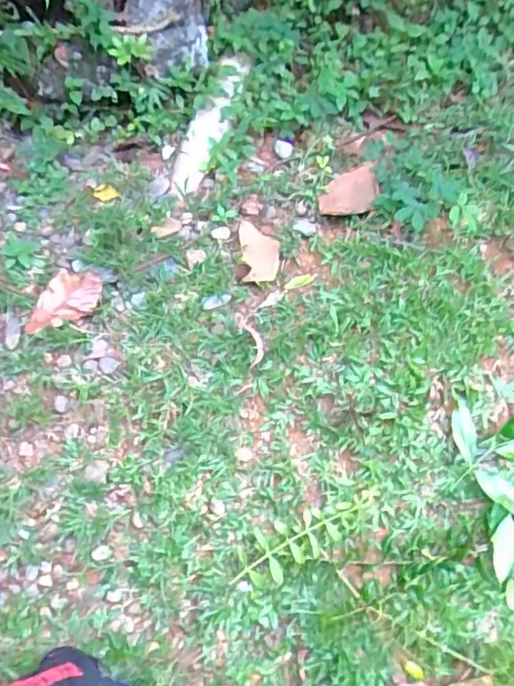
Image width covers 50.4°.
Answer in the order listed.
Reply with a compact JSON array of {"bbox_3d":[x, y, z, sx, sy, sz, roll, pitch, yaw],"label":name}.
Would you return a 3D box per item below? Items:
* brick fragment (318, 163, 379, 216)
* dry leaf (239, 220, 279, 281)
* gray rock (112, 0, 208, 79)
[{"bbox_3d":[0.183,-0.306,1.106,0.125,0.021,0.105,-10,62,-2],"label":"brick fragment"},{"bbox_3d":[0.005,-0.179,1.055,0.073,0.021,0.136,-5,62,1],"label":"dry leaf"},{"bbox_3d":[-0.202,-0.687,1.154,0.182,0.128,0.216,-4,62,1],"label":"gray rock"}]

